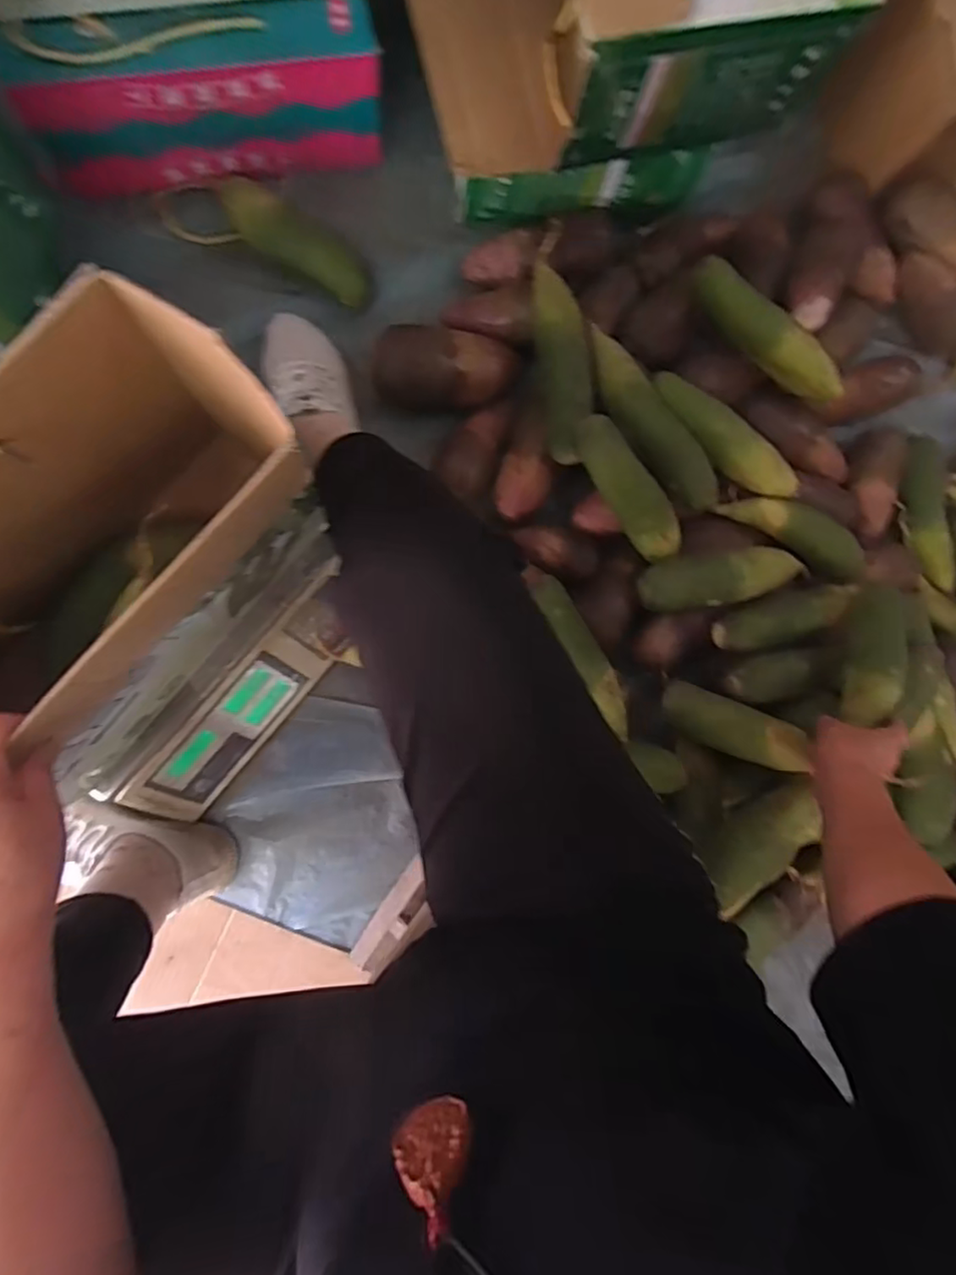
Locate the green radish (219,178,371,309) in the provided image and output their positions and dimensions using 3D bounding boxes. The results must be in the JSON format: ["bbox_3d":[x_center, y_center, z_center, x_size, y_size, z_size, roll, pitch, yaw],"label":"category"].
[{"bbox_3d":[-0.195,-0.418,0.648,0.171,0.044,0.044,33,85,-8],"label":"green radish"}]

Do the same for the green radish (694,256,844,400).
[{"bbox_3d":[0.327,-0.342,0.697,0.214,0.050,0.046,42,84,-7],"label":"green radish"}]

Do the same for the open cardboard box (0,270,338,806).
[{"bbox_3d":[-0.288,-0.017,0.468,0.158,0.283,0.378,40,84,-8],"label":"open cardboard box"}]

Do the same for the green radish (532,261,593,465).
[{"bbox_3d":[0.089,-0.286,0.639,0.049,0.046,0.200,-12,92,-9],"label":"green radish"}]

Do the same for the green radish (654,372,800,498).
[{"bbox_3d":[0.269,-0.220,0.681,0.199,0.051,0.049,37,84,-8],"label":"green radish"}]

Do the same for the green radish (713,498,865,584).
[{"bbox_3d":[0.371,-0.122,0.705,0.167,0.052,0.047,34,85,-8],"label":"green radish"}]

